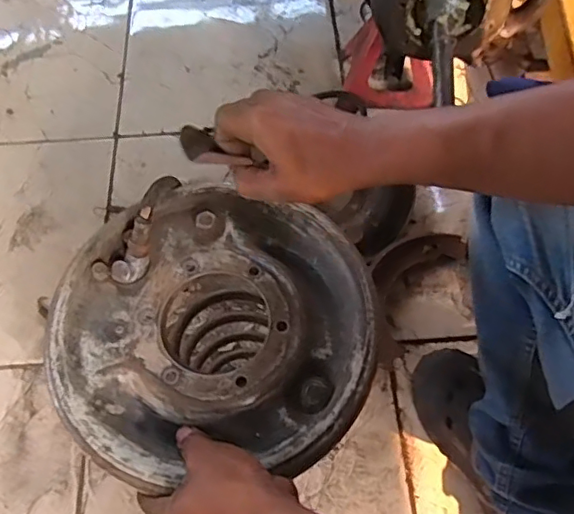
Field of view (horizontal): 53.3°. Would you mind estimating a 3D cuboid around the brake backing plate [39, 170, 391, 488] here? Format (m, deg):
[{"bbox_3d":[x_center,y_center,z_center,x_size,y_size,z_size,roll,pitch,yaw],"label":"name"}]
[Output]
[{"bbox_3d":[-0.062,0.051,0.480,0.262,0.044,0.248,-4,64,-5],"label":"brake backing plate"}]

